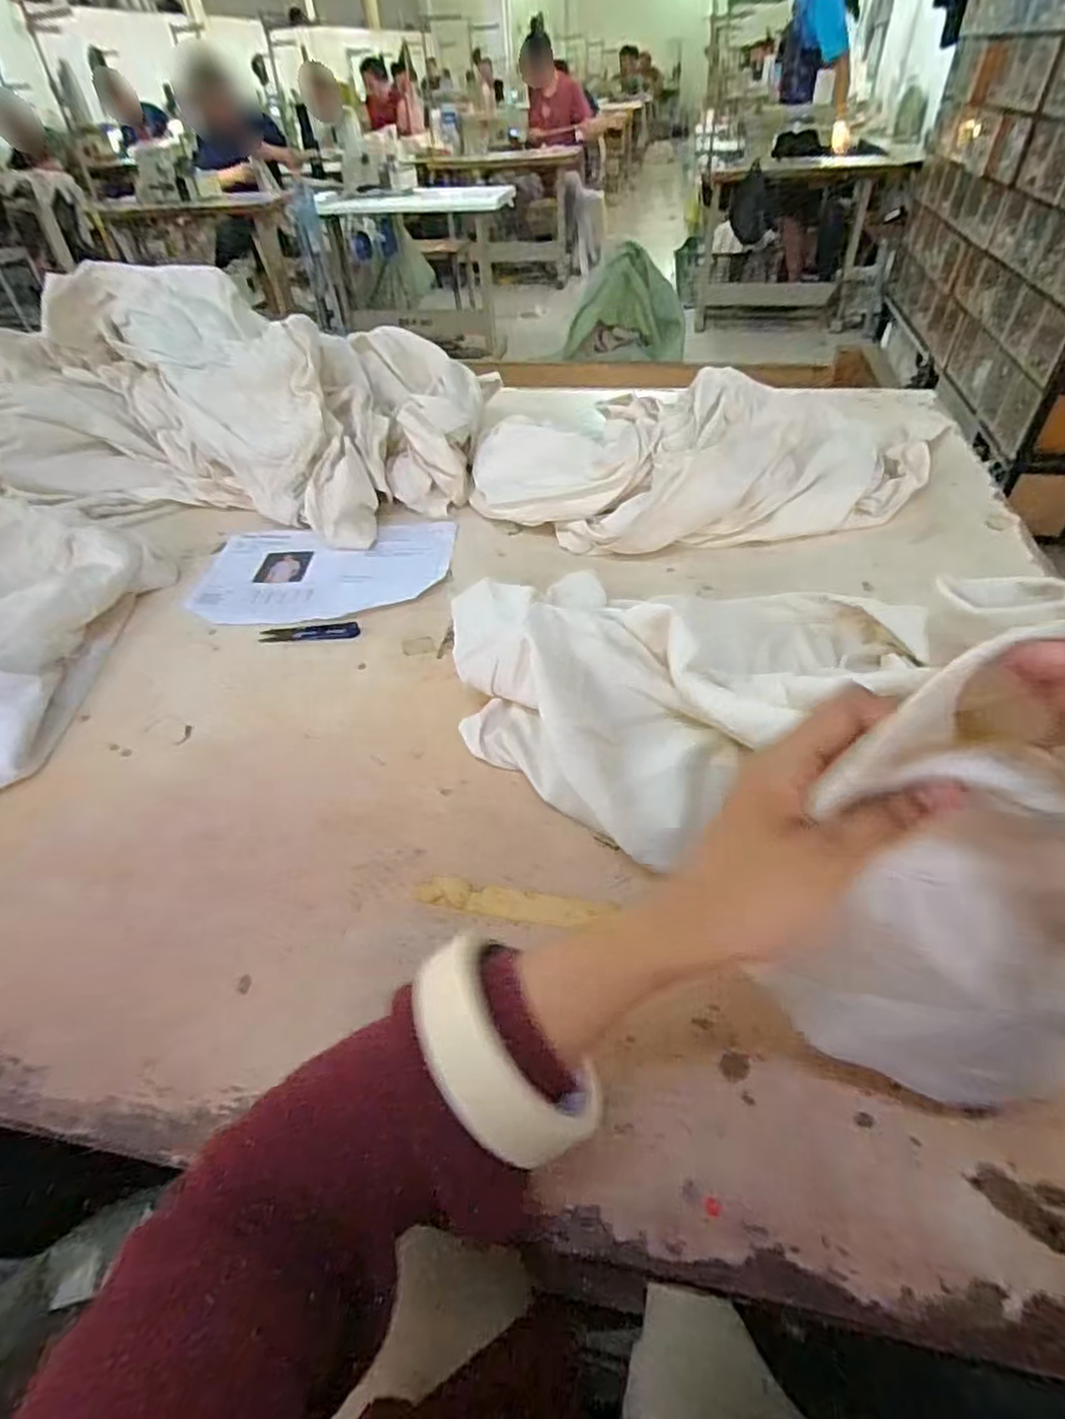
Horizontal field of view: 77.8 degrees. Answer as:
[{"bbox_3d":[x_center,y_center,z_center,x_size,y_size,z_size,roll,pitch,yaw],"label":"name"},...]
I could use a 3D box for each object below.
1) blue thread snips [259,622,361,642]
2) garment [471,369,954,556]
[{"bbox_3d":[-0.238,-0.083,0.707,0.107,0.007,0.025,-1,45,2],"label":"blue thread snips"},{"bbox_3d":[0.222,-0.305,0.803,0.570,0.128,0.214,-9,45,-7],"label":"garment"}]

